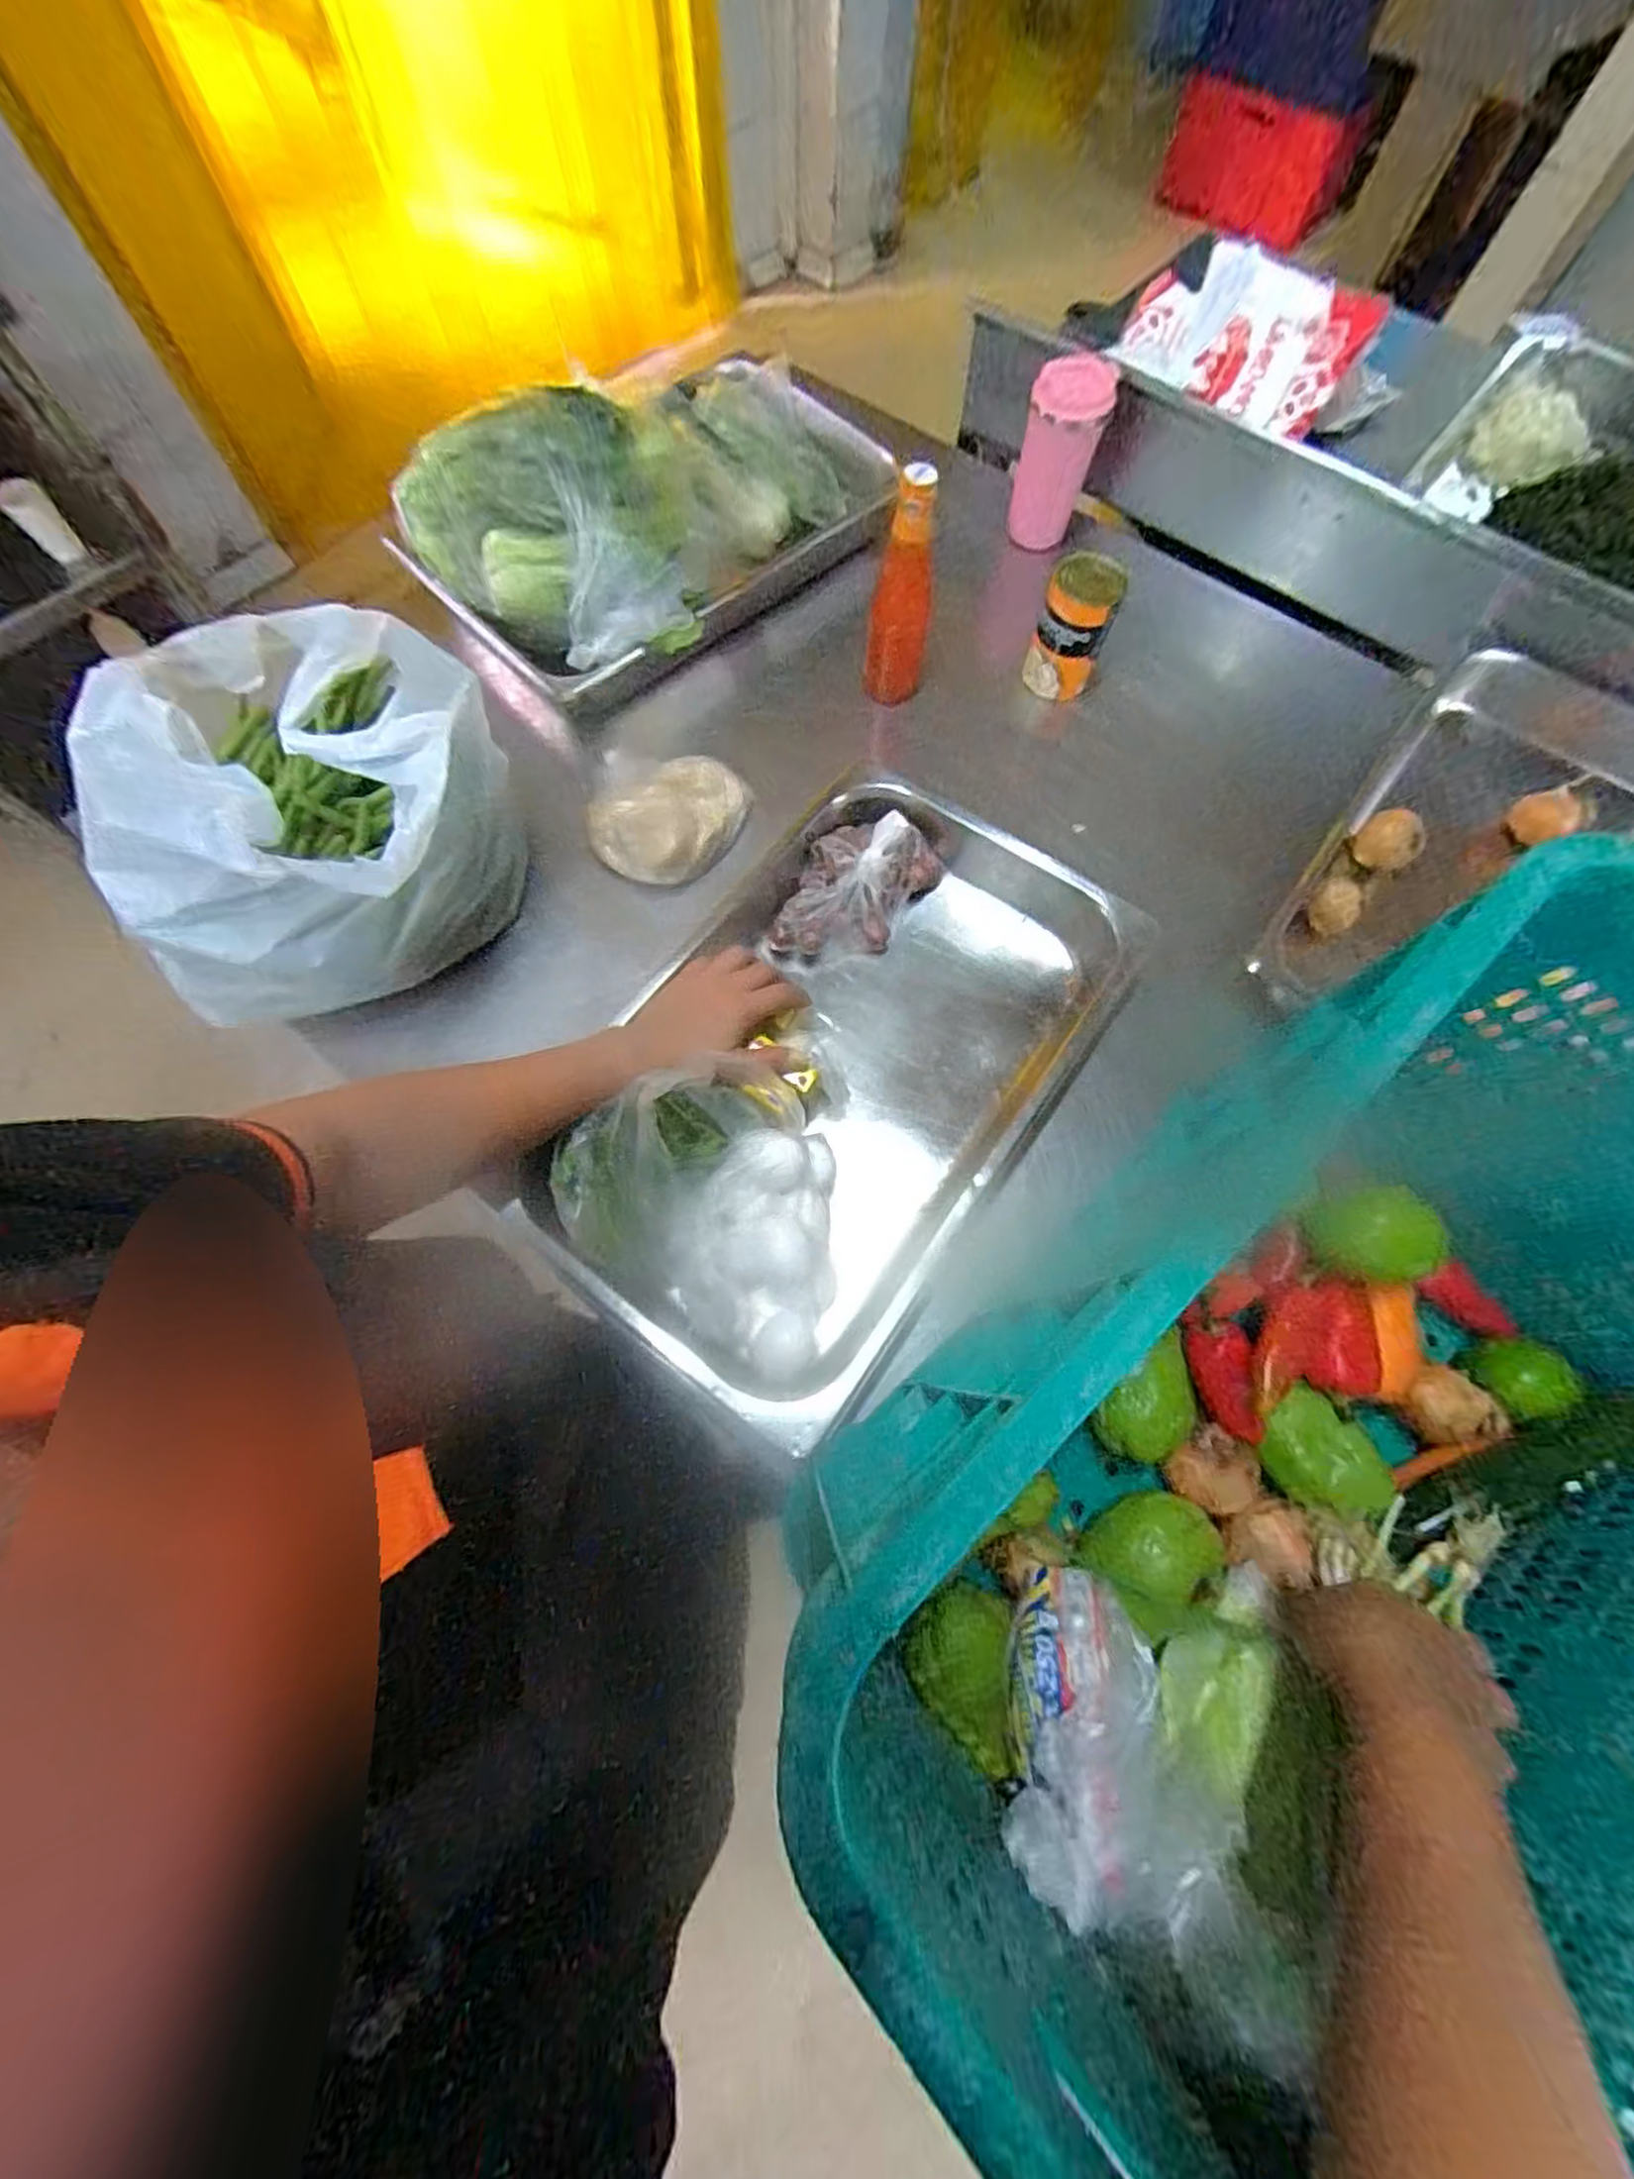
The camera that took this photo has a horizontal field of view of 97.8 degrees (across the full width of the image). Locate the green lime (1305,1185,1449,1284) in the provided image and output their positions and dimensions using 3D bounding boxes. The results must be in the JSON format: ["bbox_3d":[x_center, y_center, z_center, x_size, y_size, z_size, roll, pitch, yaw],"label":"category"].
[{"bbox_3d":[0.349,0.093,0.449,0.050,0.054,0.055,0,70,-1],"label":"green lime"}]

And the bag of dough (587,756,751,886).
[{"bbox_3d":[-0.135,-0.253,0.689,0.156,0.067,0.096,-29,74,-11],"label":"bag of dough"}]

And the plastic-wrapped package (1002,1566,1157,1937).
[{"bbox_3d":[0.132,0.326,0.363,0.066,0.048,0.140,25,36,7],"label":"plastic-wrapped package"}]

